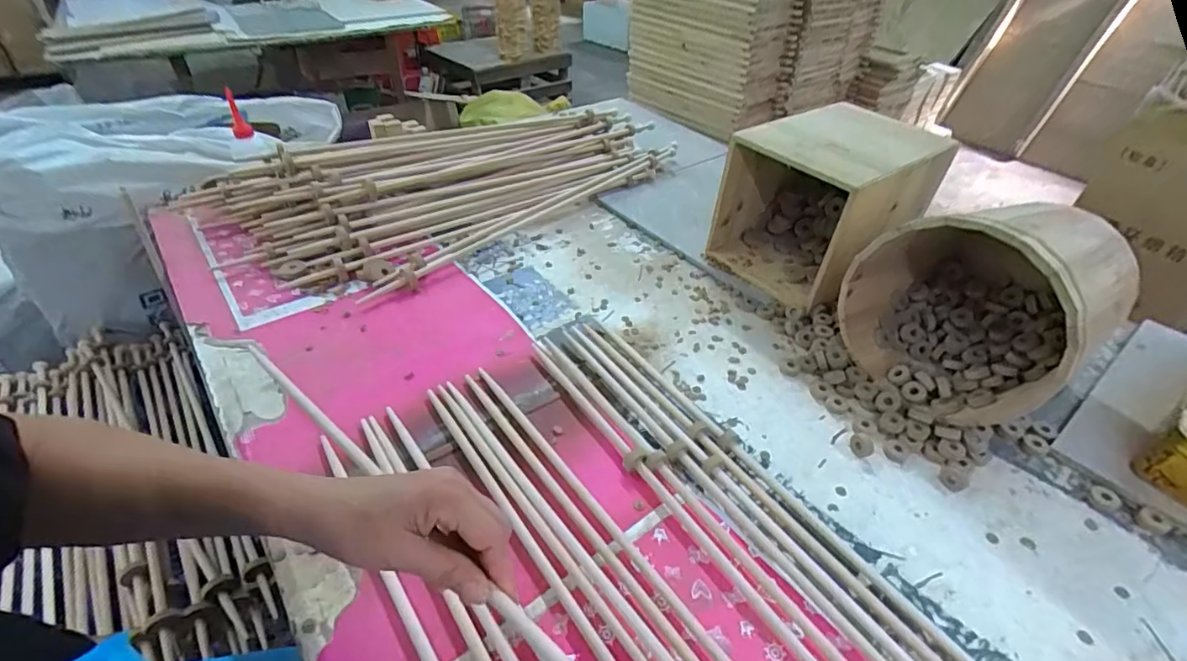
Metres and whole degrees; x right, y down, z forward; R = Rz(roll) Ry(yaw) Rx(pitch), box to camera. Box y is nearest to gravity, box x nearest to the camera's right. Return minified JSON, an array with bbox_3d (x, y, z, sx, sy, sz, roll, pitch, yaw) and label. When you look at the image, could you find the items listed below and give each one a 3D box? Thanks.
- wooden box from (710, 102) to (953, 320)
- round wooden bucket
[{"bbox_3d":[0.338,-0.186,0.805,0.255,0.219,0.211,-26,48,-30],"label":"wooden box"},{"bbox_3d":[0.457,-0.035,0.626,0.218,0.229,0.229,-23,46,-28],"label":"round wooden bucket"}]

